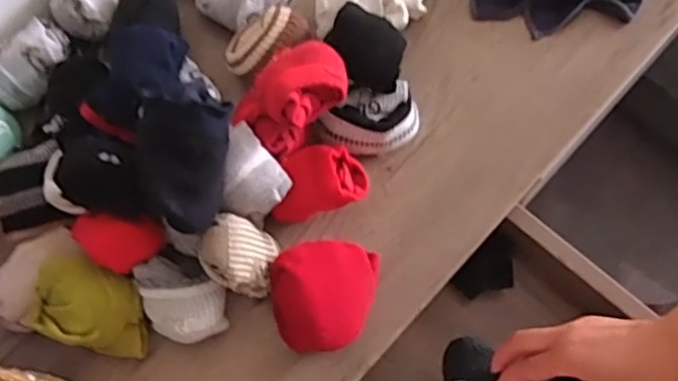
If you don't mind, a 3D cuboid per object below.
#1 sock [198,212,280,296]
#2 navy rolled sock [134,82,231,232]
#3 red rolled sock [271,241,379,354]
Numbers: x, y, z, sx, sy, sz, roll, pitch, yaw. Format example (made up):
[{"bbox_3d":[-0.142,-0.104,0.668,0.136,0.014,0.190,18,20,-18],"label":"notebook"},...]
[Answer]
[{"bbox_3d":[-0.078,0.051,0.524,0.051,0.059,0.055,-2,73,5],"label":"sock"},{"bbox_3d":[-0.114,-0.024,0.485,0.063,0.039,0.097,6,95,-13],"label":"navy rolled sock"},{"bbox_3d":[-0.011,0.083,0.531,0.082,0.053,0.083,-2,73,5],"label":"red rolled sock"}]

